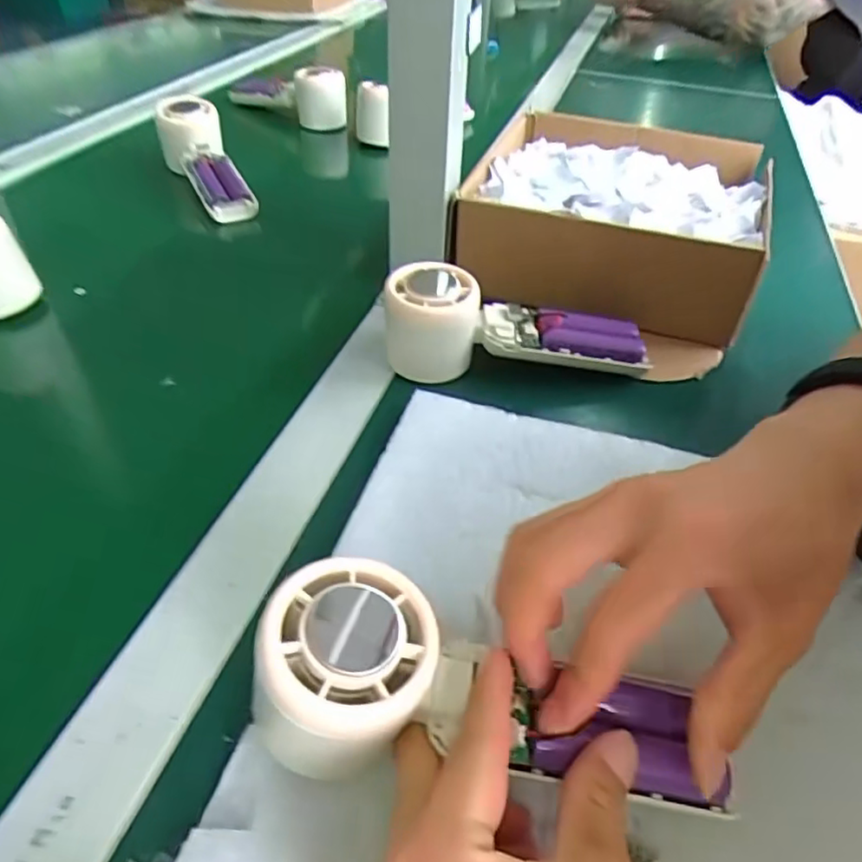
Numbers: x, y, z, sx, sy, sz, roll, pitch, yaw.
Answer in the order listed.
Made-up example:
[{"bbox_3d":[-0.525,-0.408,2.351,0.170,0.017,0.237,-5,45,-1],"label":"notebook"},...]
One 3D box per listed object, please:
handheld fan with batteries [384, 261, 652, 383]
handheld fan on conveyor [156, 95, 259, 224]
[{"bbox_3d":[0.053,-0.064,0.381,0.158,0.049,0.047,3,42,-1],"label":"handheld fan with batteries"},{"bbox_3d":[-0.206,-0.245,0.586,0.050,0.054,0.155,-22,64,-23],"label":"handheld fan on conveyor"}]

